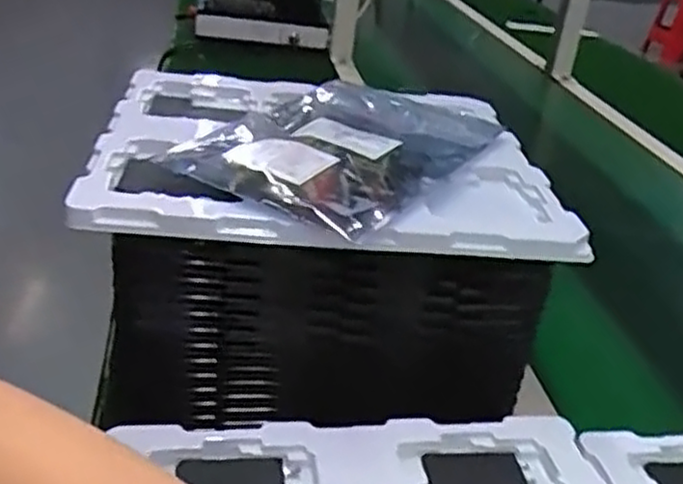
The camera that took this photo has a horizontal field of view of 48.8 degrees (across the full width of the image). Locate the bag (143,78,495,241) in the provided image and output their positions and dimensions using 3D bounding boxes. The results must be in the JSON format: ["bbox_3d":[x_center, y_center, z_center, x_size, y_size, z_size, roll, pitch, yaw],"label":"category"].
[{"bbox_3d":[-0.006,-0.078,0.558,0.181,0.027,0.250,21,31,25],"label":"bag"}]

